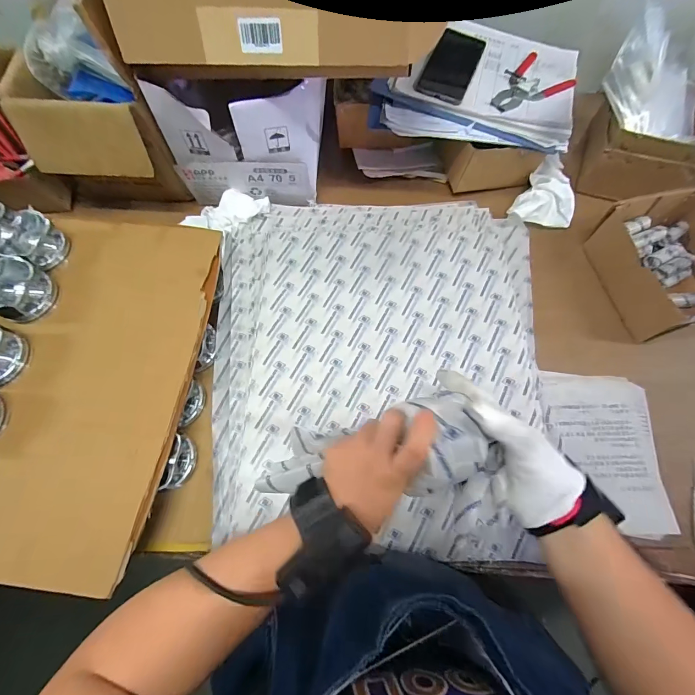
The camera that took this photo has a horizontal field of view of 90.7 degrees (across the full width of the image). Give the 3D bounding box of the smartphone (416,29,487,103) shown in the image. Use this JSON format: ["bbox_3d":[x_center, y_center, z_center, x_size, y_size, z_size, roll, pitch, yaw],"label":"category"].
[{"bbox_3d":[0.176,-0.473,0.572,0.076,0.007,0.175,24,71,-2],"label":"smartphone"}]

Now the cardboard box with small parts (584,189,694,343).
[{"bbox_3d":[0.498,-0.129,0.529,0.163,0.084,0.211,-9,69,-3],"label":"cardboard box with small parts"}]

